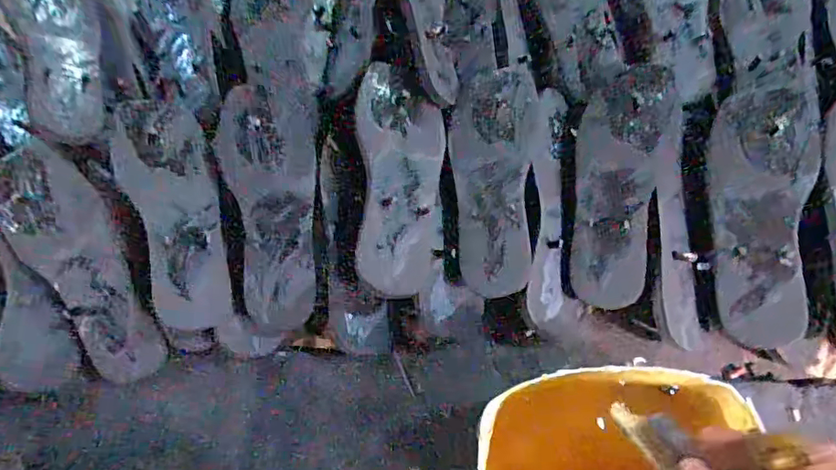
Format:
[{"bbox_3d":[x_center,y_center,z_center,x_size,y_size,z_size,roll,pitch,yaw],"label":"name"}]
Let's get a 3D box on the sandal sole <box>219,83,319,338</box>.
[{"bbox_3d":[-0.143,-0.031,0.522,0.093,0.030,0.245,-6,80,-1],"label":"sandal sole"}]

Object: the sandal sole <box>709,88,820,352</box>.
[{"bbox_3d":[0.321,-0.028,0.496,0.088,0.020,0.251,7,76,27],"label":"sandal sole"}]

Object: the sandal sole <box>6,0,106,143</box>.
[{"bbox_3d":[-0.371,-0.197,0.546,0.078,0.025,0.205,-15,86,-4],"label":"sandal sole"}]

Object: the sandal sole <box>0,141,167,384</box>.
[{"bbox_3d":[-0.322,0.021,0.496,0.091,0.033,0.265,-38,71,-13],"label":"sandal sole"}]

